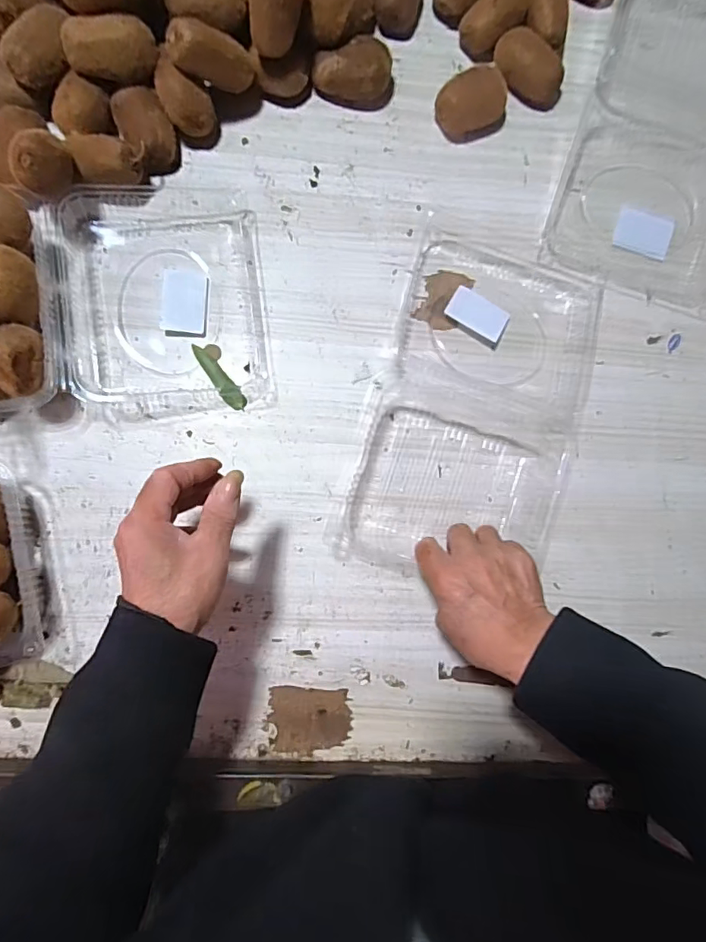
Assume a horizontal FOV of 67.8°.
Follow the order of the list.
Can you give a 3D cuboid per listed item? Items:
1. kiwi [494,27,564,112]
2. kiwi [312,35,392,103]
[{"bbox_3d":[0.181,-0.412,0.539,0.080,0.037,0.045,42,85,-1],"label":"kiwi"},{"bbox_3d":[-0.001,-0.394,0.522,0.076,0.040,0.051,5,86,-3],"label":"kiwi"}]

